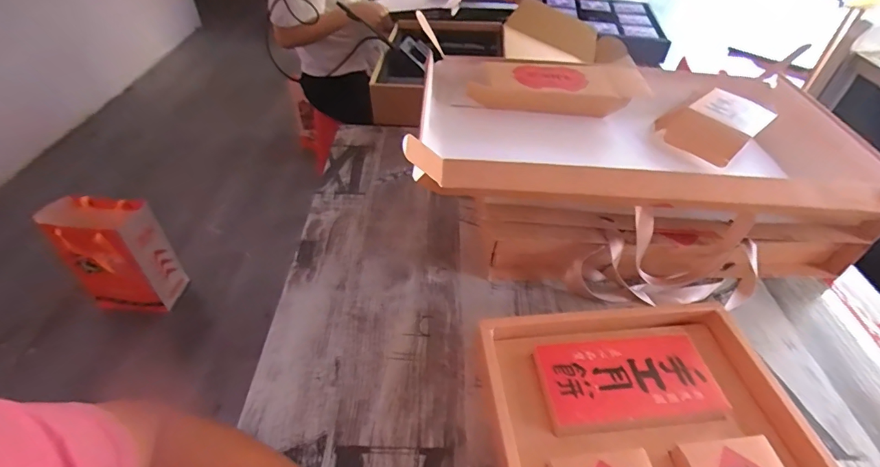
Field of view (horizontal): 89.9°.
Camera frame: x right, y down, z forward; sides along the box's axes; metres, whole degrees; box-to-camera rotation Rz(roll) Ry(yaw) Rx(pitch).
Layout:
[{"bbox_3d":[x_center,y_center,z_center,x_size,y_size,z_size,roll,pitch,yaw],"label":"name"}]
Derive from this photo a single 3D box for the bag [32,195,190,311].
[{"bbox_3d":[-0.971,0.062,1.354,0.245,0.371,0.165,2,44,0],"label":"bag"}]

